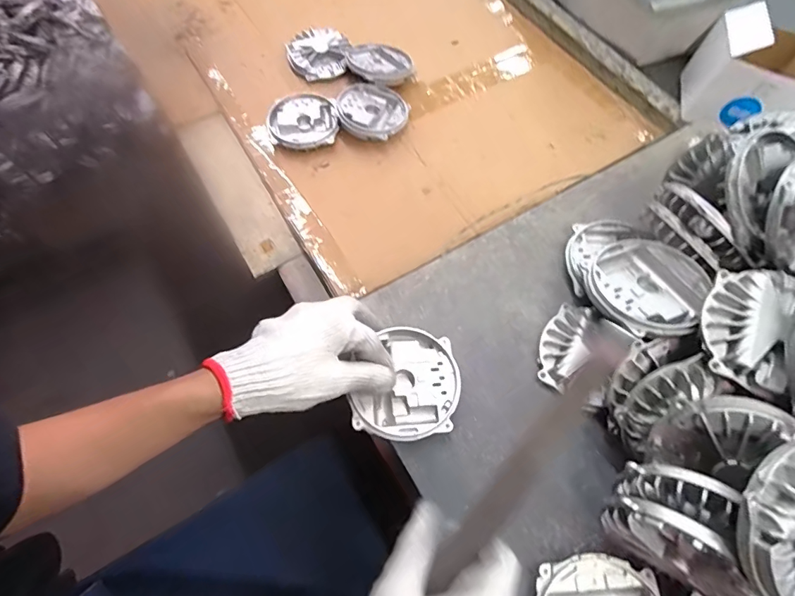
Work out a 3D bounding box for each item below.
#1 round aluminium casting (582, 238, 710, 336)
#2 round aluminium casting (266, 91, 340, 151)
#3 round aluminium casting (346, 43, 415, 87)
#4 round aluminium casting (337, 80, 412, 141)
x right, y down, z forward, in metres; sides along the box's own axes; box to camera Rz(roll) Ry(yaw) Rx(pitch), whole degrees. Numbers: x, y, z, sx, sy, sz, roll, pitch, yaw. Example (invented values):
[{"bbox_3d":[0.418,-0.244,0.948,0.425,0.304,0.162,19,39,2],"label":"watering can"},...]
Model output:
[{"bbox_3d":[0.238,-0.014,0.424,0.115,0.027,0.102,-31,67,-15],"label":"round aluminium casting"},{"bbox_3d":[-0.146,-0.276,0.694,0.107,0.022,0.110,0,63,0],"label":"round aluminium casting"},{"bbox_3d":[-0.031,-0.384,0.738,0.096,0.031,0.105,0,63,0],"label":"round aluminium casting"},{"bbox_3d":[-0.038,-0.290,0.696,0.106,0.028,0.106,0,63,0],"label":"round aluminium casting"}]

